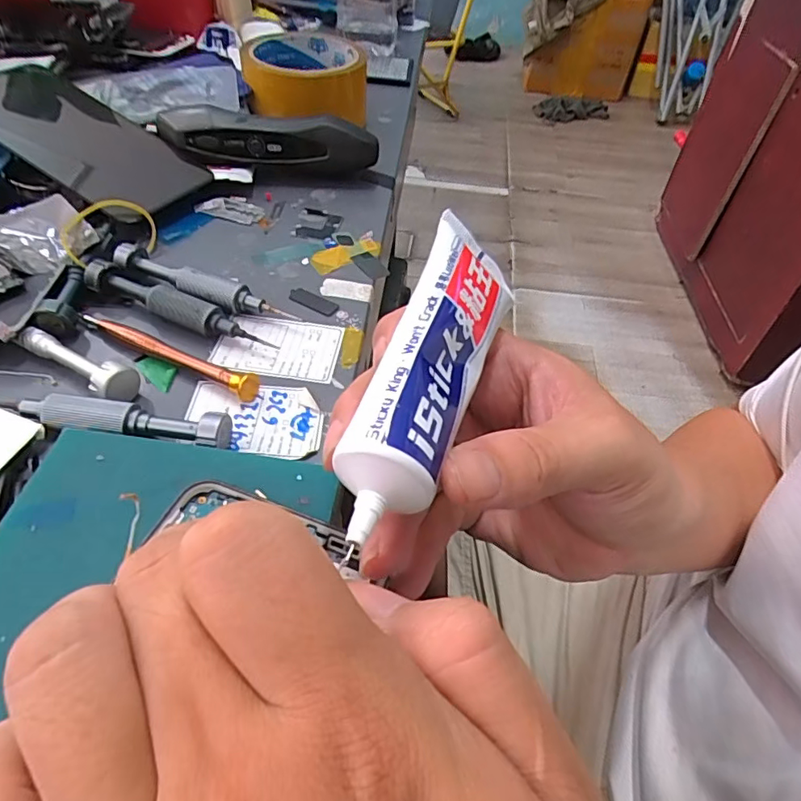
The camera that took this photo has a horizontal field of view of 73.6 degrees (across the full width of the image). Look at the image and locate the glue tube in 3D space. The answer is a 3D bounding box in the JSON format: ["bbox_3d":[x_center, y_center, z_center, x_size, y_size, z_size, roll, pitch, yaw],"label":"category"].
[{"bbox_3d":[0.013,-0.019,0.174,0.030,0.020,0.116,15,51,9],"label":"glue tube"}]

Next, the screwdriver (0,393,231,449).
[{"bbox_3d":[-0.119,0.008,0.218,0.101,0.013,0.014,7,48,2],"label":"screwdriver"}]

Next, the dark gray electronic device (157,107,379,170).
[{"bbox_3d":[-0.089,-0.170,0.359,0.142,0.040,0.029,7,48,2],"label":"dark gray electronic device"}]

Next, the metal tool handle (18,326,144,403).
[{"bbox_3d":[-0.143,-0.017,0.236,0.070,0.014,0.017,23,51,16],"label":"metal tool handle"}]

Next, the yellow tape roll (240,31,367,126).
[{"bbox_3d":[-0.076,-0.256,0.434,0.097,0.049,0.097,2,48,-3],"label":"yellow tape roll"}]

